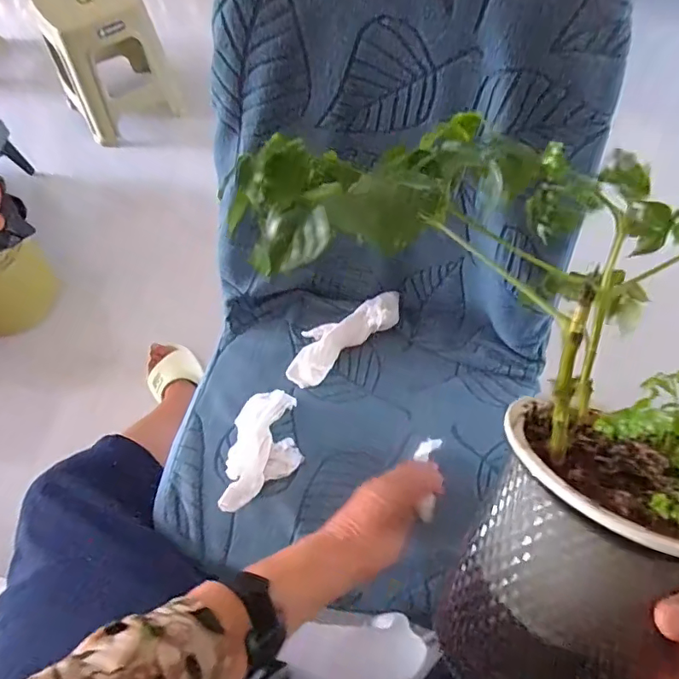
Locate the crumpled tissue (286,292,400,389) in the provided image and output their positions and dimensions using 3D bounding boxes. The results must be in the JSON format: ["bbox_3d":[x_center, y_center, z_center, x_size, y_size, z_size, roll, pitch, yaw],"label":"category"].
[{"bbox_3d":[0.001,-0.007,0.605,0.157,0.031,0.059,-33,65,-18],"label":"crumpled tissue"}]

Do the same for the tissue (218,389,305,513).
[{"bbox_3d":[-0.080,0.114,0.538,0.073,0.031,0.132,1,60,1],"label":"tissue"}]

